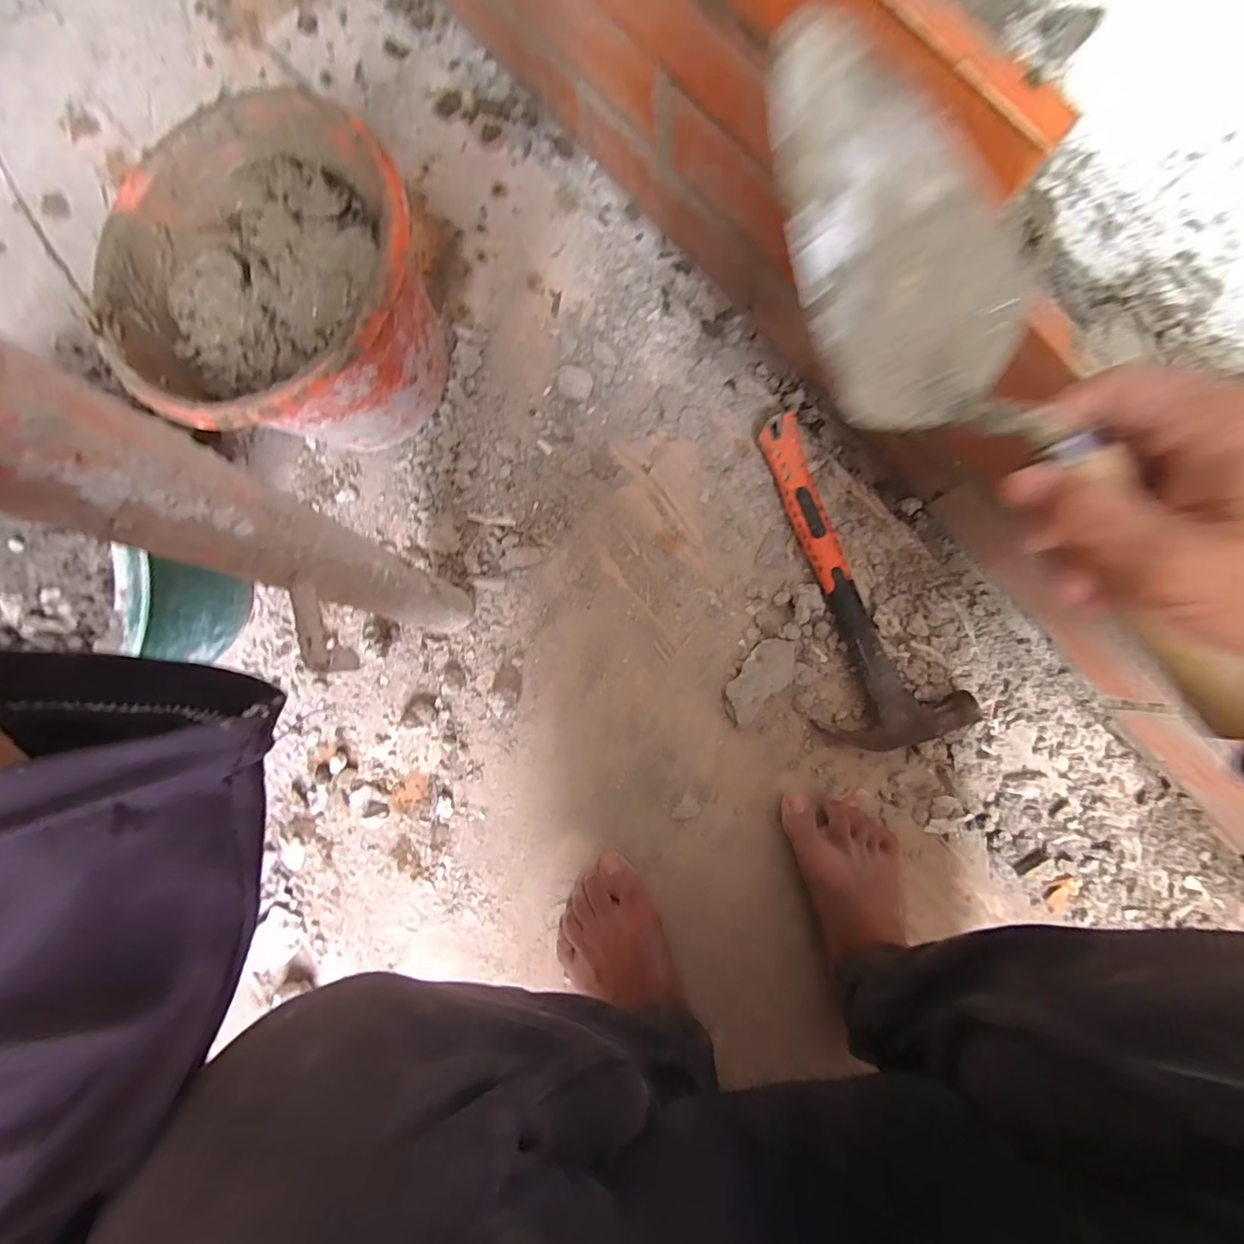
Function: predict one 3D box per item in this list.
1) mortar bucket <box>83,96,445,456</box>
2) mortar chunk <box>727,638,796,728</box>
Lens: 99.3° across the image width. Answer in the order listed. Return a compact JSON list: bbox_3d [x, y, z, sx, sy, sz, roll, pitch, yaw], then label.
[{"bbox_3d":[-0.267,-0.251,0.450,0.233,0.179,0.222,0,86,4],"label":"mortar bucket"},{"bbox_3d":[0.125,0.052,0.480,0.039,0.019,0.084,41,89,5],"label":"mortar chunk"}]

